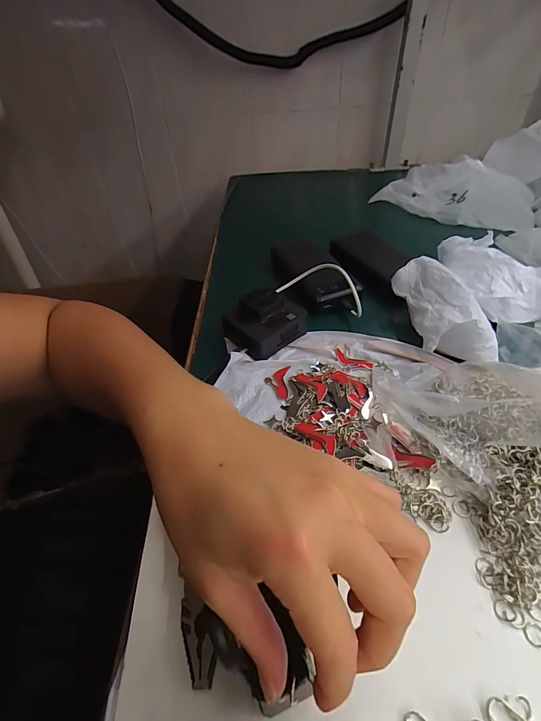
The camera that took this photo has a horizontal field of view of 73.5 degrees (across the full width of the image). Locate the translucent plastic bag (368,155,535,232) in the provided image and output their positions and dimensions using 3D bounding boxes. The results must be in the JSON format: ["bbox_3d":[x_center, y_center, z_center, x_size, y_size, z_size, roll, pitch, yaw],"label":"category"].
[{"bbox_3d":[0.317,-0.295,0.635,0.265,0.065,0.123,22,52,25],"label":"translucent plastic bag"}]

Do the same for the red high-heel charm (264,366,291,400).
[{"bbox_3d":[0.007,0.023,0.390,0.026,0.008,0.038,2,46,8],"label":"red high-heel charm"}]

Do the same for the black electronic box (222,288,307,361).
[{"bbox_3d":[-0.007,-0.048,0.427,0.080,0.048,0.071,-33,51,-23],"label":"black electronic box"}]

